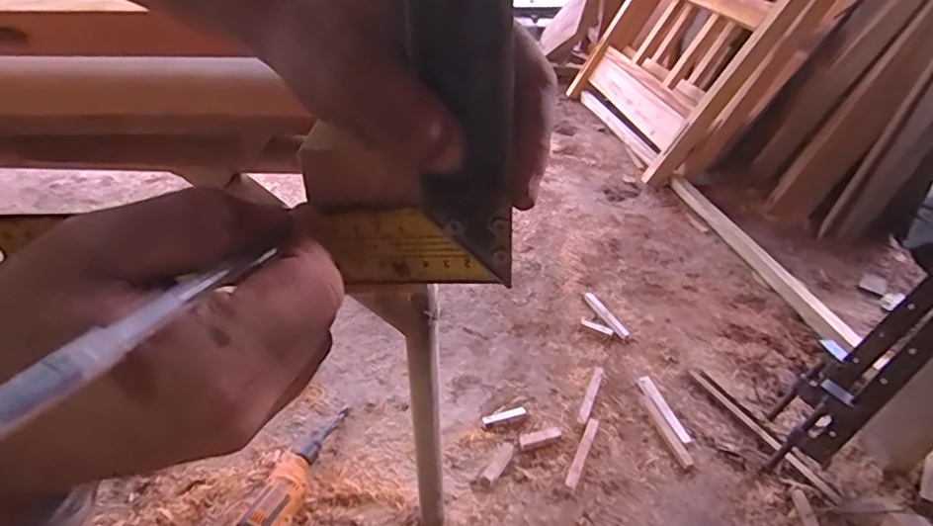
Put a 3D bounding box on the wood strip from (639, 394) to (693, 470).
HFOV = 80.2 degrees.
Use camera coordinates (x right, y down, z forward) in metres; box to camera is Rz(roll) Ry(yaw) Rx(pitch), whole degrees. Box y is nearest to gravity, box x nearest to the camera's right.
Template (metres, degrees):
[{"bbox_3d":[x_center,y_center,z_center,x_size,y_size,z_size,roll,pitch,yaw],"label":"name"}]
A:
[{"bbox_3d":[0.452,0.380,1.264,0.027,0.007,0.195,-8,38,-13],"label":"wood strip"}]

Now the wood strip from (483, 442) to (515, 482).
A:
[{"bbox_3d":[0.071,0.425,1.190,0.033,0.006,0.099,22,41,25],"label":"wood strip"}]

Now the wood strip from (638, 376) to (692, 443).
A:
[{"bbox_3d":[0.468,0.343,1.314,0.029,0.010,0.202,-8,38,-14],"label":"wood strip"}]

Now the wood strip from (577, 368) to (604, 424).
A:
[{"bbox_3d":[0.301,0.317,1.340,0.026,0.018,0.189,16,39,18],"label":"wood strip"}]

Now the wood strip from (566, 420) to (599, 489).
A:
[{"bbox_3d":[0.252,0.408,1.201,0.022,0.018,0.177,17,39,19],"label":"wood strip"}]

